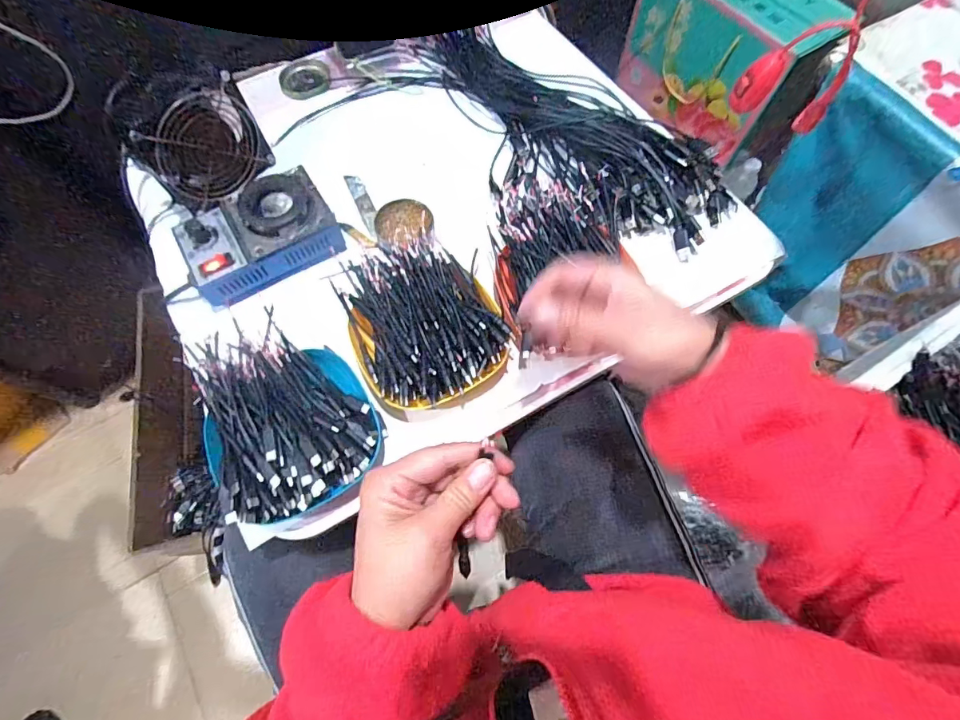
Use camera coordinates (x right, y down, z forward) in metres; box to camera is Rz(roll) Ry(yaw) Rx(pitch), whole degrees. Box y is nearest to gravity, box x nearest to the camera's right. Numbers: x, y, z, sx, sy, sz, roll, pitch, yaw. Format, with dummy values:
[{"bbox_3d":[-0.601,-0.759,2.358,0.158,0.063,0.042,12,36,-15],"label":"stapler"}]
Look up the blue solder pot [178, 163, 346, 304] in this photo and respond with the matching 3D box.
[{"bbox_3d":[-0.230,-0.127,0.477,0.151,0.060,0.104,-32,72,-11],"label":"blue solder pot"}]

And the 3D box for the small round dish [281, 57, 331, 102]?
[{"bbox_3d":[-0.233,-0.373,0.607,0.062,0.011,0.066,0,68,0],"label":"small round dish"}]

